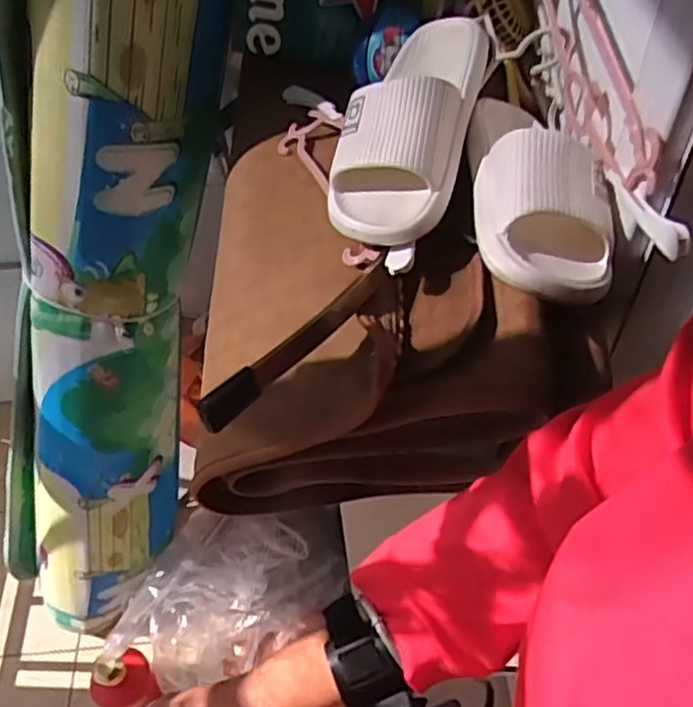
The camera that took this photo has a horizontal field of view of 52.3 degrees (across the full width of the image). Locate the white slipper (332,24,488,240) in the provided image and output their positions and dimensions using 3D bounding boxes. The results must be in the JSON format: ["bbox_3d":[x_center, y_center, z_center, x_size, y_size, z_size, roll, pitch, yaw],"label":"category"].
[{"bbox_3d":[0.053,-0.197,0.601,0.095,0.088,0.237,13,55,13],"label":"white slipper"}]

